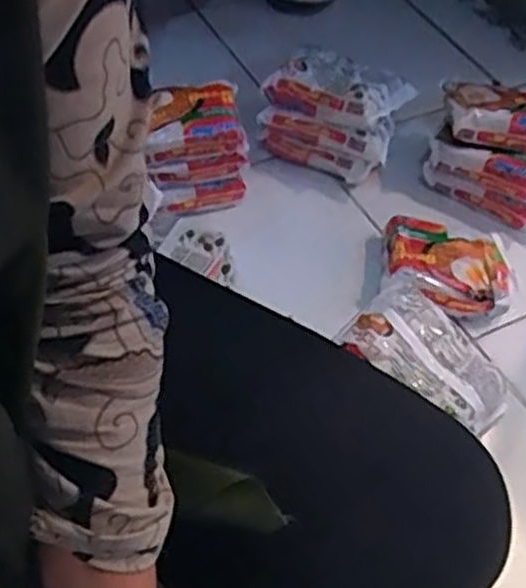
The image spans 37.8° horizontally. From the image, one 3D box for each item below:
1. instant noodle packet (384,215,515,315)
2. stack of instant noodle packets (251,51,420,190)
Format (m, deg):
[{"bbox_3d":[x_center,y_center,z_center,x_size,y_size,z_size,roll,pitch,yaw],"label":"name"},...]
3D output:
[{"bbox_3d":[0.183,-0.020,0.767,0.124,0.049,0.102,7,50,-1],"label":"instant noodle packet"},{"bbox_3d":[0.080,-0.205,0.852,0.141,0.095,0.100,18,51,8],"label":"stack of instant noodle packets"}]

